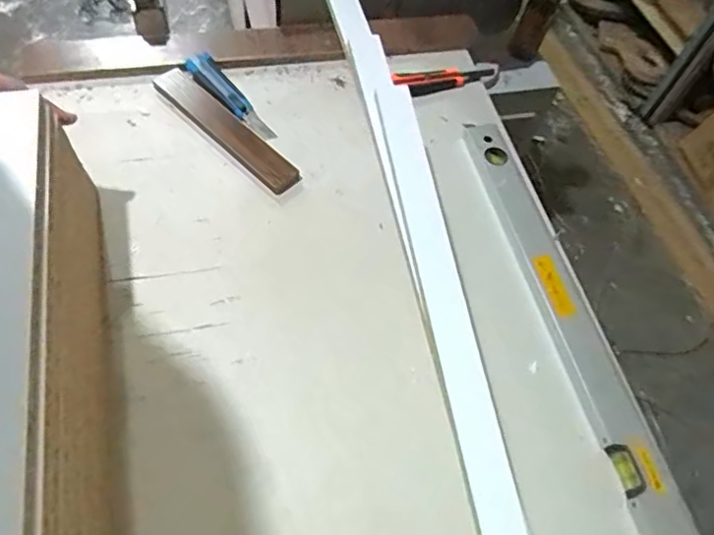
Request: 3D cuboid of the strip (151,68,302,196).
[{"bbox_3d":[-0.187,-0.195,0.772,0.269,0.017,0.050,41,65,18],"label":"strip"}]

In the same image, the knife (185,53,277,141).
[{"bbox_3d":[-0.182,-0.249,0.783,0.032,0.024,0.174,-38,69,-23],"label":"knife"}]

